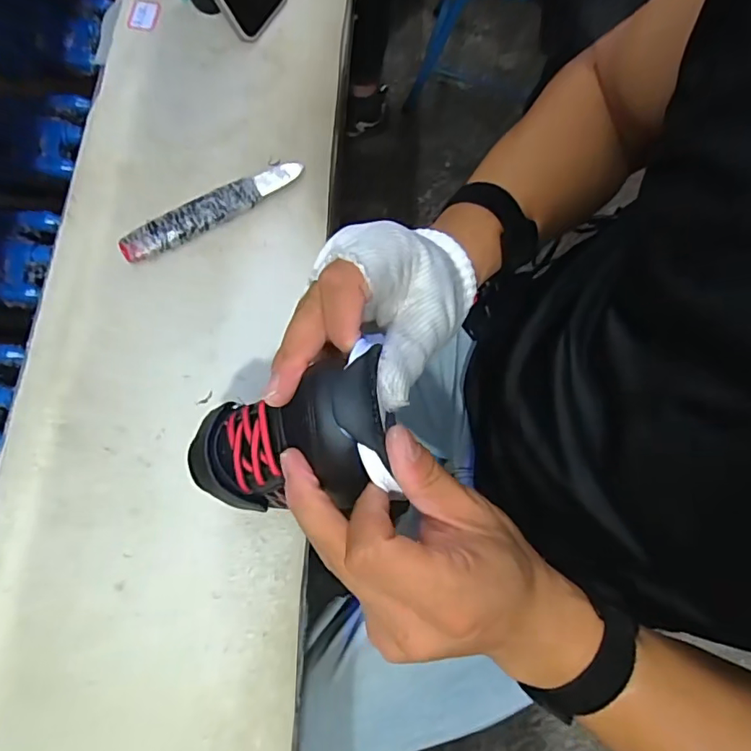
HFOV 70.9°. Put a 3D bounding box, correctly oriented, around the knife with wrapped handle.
[{"bbox_3d":[-0.138,-0.142,0.456,0.164,0.023,0.026,-33,76,-10],"label":"knife with wrapped handle"}]

